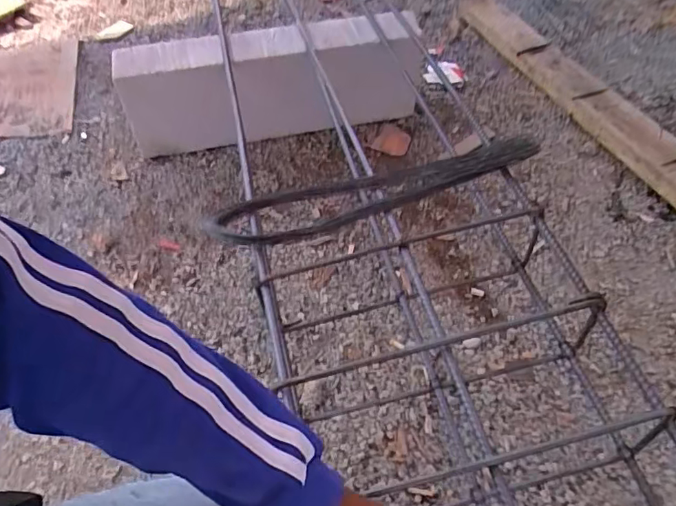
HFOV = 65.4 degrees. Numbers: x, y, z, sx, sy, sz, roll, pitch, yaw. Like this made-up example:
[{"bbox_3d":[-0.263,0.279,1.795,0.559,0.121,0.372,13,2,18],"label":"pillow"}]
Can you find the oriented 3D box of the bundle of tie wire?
[{"bbox_3d":[0.040,-0.083,0.657,0.404,0.055,0.086,-14,53,-11],"label":"bundle of tie wire"}]

